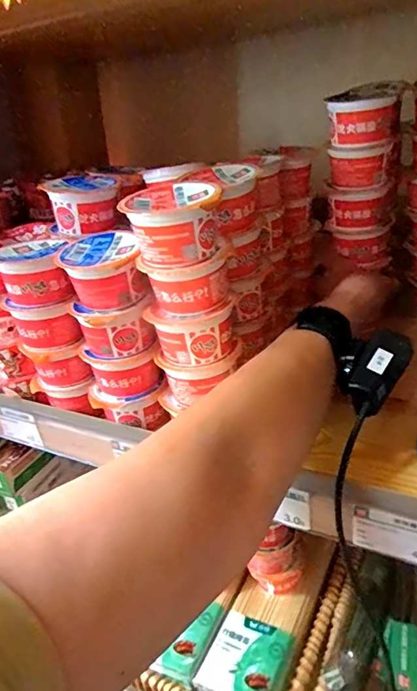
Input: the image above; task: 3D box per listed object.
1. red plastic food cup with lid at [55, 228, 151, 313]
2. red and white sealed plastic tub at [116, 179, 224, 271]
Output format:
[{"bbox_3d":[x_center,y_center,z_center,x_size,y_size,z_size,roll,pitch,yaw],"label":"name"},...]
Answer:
[{"bbox_3d":[-0.087,-0.061,0.400,0.070,0.054,0.062,-9,23,-13],"label":"red plastic food cup with lid"},{"bbox_3d":[-0.025,-0.089,0.355,0.069,0.054,0.055,-6,22,-3],"label":"red and white sealed plastic tub"}]

